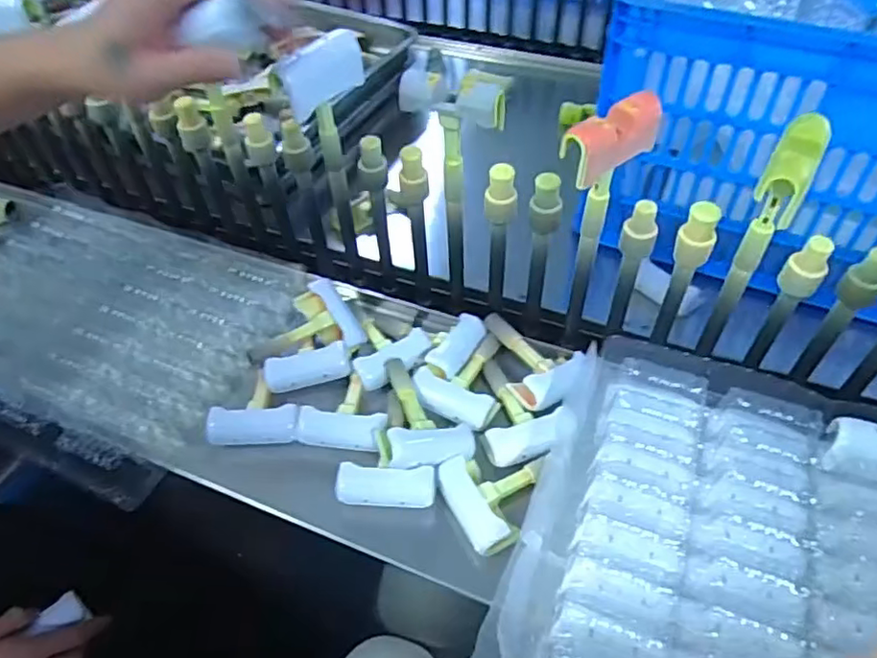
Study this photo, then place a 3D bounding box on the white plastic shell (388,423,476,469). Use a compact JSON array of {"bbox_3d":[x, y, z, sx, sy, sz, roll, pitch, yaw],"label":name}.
[{"bbox_3d":[-0.004,0.093,0.499,0.075,0.014,0.032,-3,45,-26],"label":"white plastic shell"}]

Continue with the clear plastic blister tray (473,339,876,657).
[{"bbox_3d":[0.247,0.144,0.411,0.354,0.043,0.312,16,51,15],"label":"clear plastic blister tray"}]

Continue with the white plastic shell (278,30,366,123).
[{"bbox_3d":[-0.087,-0.196,0.476,0.018,0.041,0.074,27,55,23],"label":"white plastic shell"}]

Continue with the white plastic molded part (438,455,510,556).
[{"bbox_3d":[0.024,0.132,0.474,0.027,0.016,0.071,-21,51,-16],"label":"white plastic molded part"}]

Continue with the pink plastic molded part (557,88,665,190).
[{"bbox_3d":[0.115,-0.127,0.414,0.075,0.038,0.020,-31,54,-23],"label":"pink plastic molded part"}]

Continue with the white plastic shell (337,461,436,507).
[{"bbox_3d":[-0.041,0.124,0.490,0.075,0.015,0.032,2,79,3],"label":"white plastic shell"}]

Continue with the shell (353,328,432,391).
[{"bbox_3d":[-0.039,0.029,0.571,0.076,0.014,0.034,-29,54,-22],"label":"shell"}]

